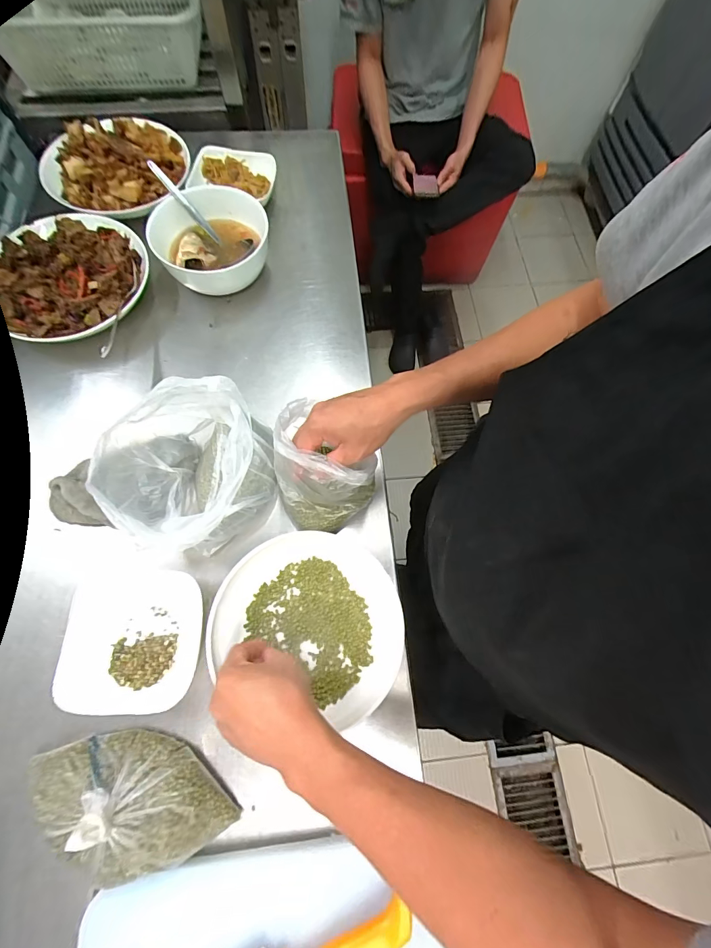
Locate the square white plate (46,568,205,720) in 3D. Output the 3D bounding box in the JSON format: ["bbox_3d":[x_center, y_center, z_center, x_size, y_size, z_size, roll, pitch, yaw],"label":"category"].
[{"bbox_3d":[-0.265,0.192,0.449,0.158,0.036,0.153,2,69,-1],"label":"square white plate"}]

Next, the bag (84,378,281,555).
[{"bbox_3d":[-0.208,-0.005,0.478,0.194,0.108,0.192,-3,70,-3],"label":"bag"}]

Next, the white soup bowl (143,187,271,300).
[{"bbox_3d":[-0.237,-0.377,0.631,0.179,0.086,0.177,1,69,-2],"label":"white soup bowl"}]

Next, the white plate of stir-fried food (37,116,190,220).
[{"bbox_3d":[-0.424,-0.549,0.663,0.242,0.052,0.235,1,69,-2],"label":"white plate of stir-fried food"}]

